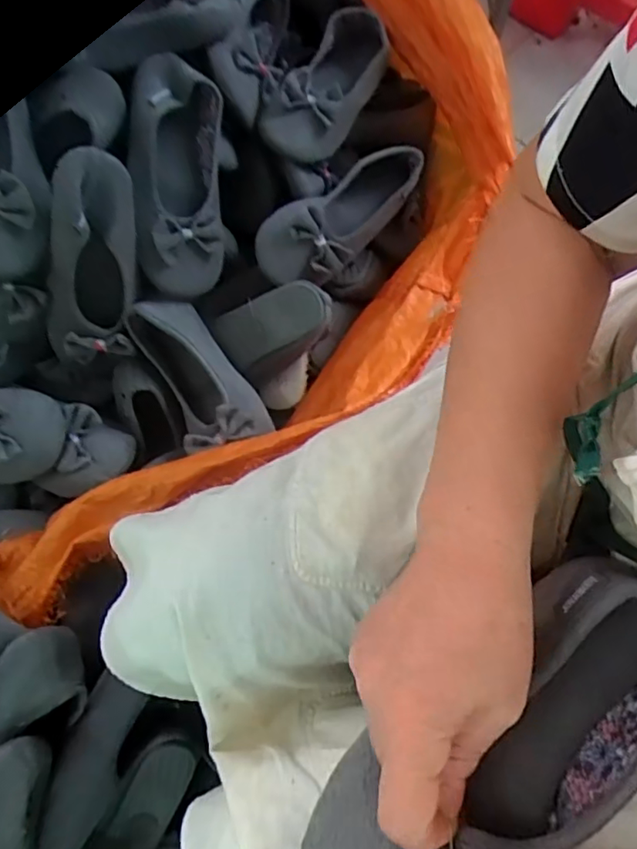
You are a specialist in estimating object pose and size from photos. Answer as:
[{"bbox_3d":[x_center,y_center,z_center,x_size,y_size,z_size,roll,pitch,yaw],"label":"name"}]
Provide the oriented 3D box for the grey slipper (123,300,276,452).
[{"bbox_3d":[-0.127,-0.053,0.629,0.092,0.061,0.181,-26,72,-11],"label":"grey slipper"}]

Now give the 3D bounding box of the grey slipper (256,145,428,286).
[{"bbox_3d":[0.024,-0.248,0.680,0.095,0.067,0.223,36,73,12],"label":"grey slipper"}]

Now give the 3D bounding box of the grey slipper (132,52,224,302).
[{"bbox_3d":[-0.147,-0.264,0.619,0.090,0.077,0.244,0,86,-1],"label":"grey slipper"}]

